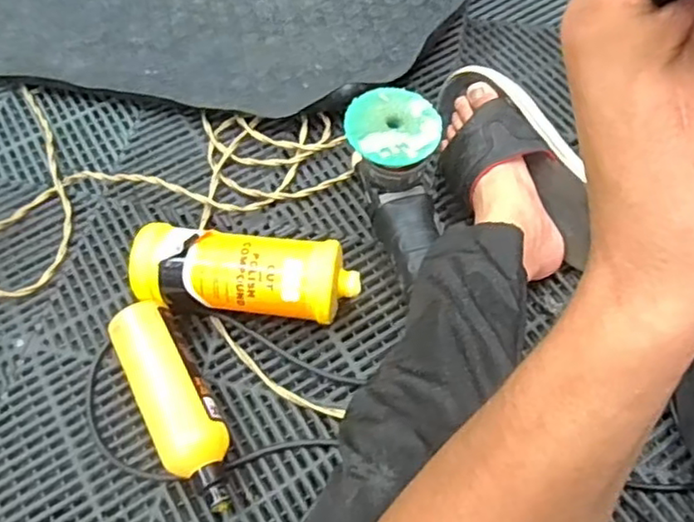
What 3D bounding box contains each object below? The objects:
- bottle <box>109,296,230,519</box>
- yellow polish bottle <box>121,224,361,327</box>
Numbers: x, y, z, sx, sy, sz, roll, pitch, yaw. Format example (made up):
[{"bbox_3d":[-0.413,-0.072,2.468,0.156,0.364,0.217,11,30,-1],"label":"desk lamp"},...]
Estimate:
[{"bbox_3d":[-0.163,0.137,0.635,0.062,0.051,0.214,-27,62,-13],"label":"bottle"},{"bbox_3d":[-0.102,0.020,0.678,0.225,0.095,0.083,9,60,7],"label":"yellow polish bottle"}]

